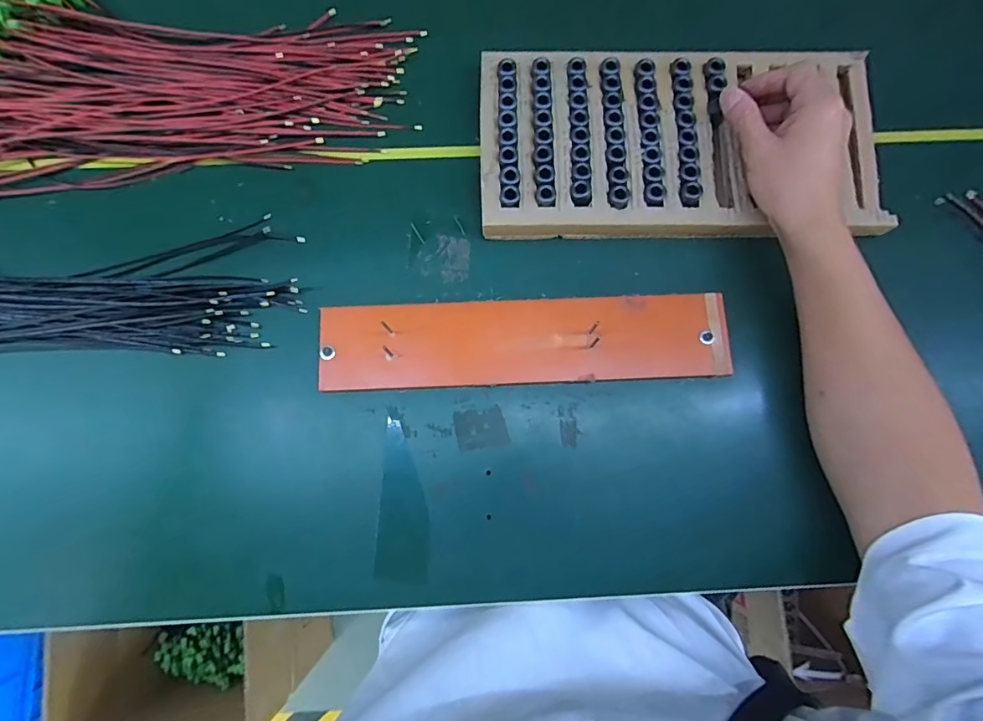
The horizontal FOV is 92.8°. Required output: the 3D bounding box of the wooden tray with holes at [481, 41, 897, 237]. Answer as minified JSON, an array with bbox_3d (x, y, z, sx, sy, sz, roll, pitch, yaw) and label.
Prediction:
[{"bbox_3d":[0.163,-0.201,0.416,0.344,0.025,0.180,0,79,-1],"label":"wooden tray with holes"}]

